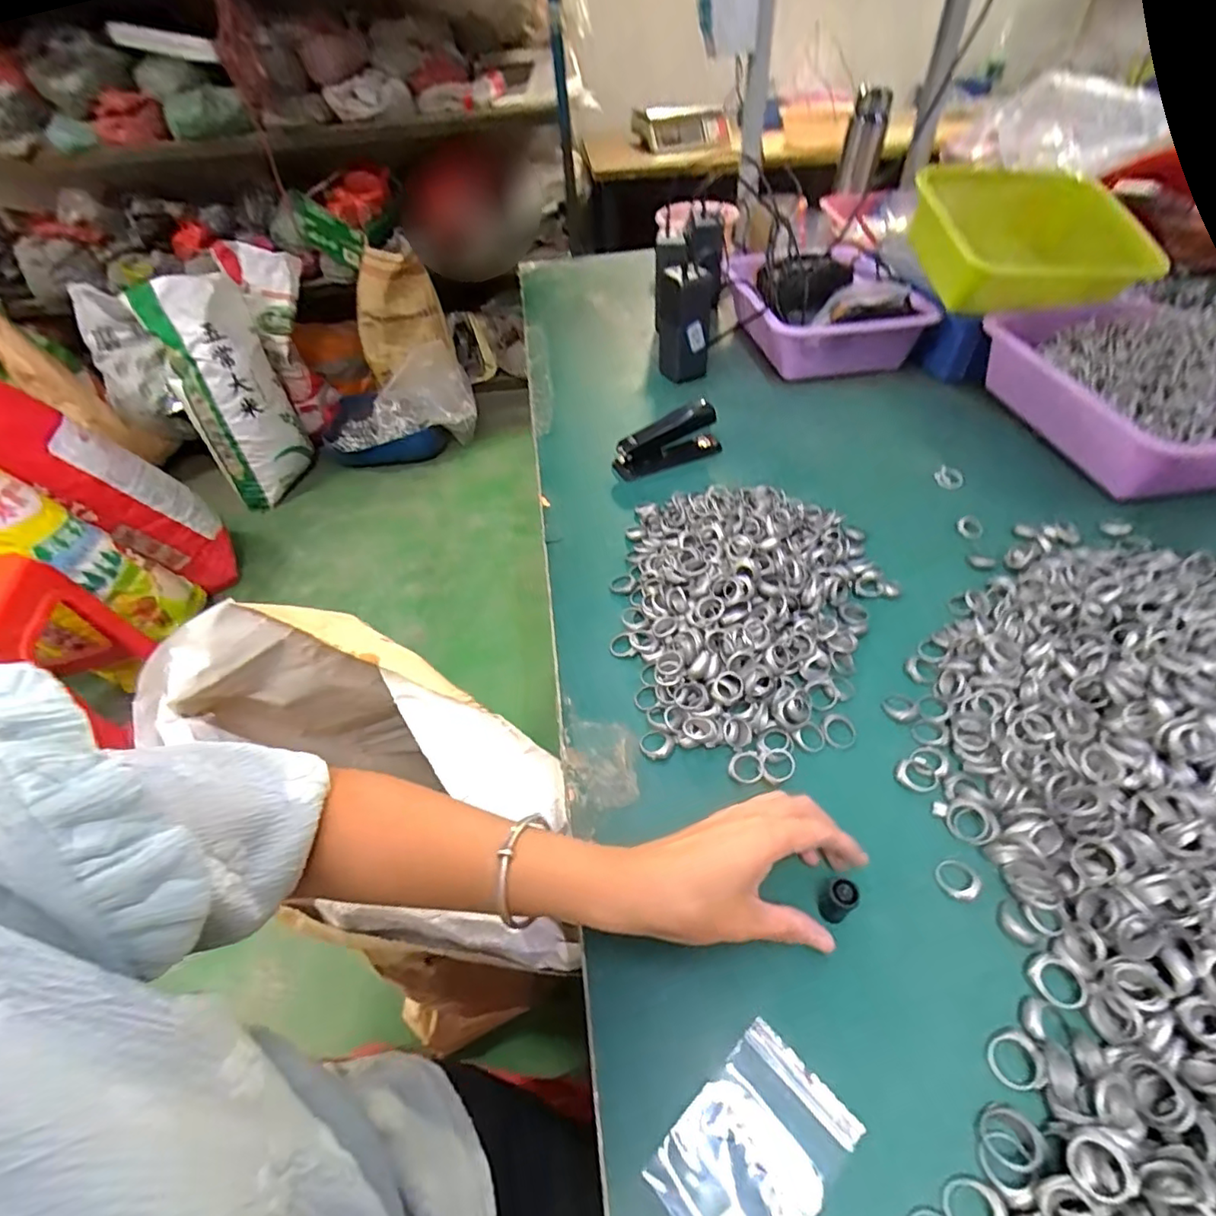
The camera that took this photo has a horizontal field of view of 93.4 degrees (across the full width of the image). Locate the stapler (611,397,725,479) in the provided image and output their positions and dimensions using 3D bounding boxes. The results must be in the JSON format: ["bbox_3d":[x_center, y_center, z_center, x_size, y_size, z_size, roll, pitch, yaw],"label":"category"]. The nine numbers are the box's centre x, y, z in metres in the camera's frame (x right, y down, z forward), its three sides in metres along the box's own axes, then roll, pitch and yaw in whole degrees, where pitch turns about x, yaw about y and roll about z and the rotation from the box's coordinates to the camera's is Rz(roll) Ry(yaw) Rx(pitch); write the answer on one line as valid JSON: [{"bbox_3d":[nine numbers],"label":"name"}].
[{"bbox_3d":[0.067,-0.187,0.642,0.121,0.052,0.032,-24,49,-16],"label":"stapler"}]

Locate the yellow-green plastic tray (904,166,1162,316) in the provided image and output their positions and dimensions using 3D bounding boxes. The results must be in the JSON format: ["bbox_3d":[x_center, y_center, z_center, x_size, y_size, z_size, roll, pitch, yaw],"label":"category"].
[{"bbox_3d":[0.517,-0.448,0.703,0.286,0.097,0.189,1,71,-5],"label":"yellow-green plastic tray"}]

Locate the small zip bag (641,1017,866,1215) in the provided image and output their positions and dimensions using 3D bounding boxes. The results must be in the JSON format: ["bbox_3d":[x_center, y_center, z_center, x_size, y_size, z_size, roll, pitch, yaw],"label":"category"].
[{"bbox_3d":[0.066,0.245,0.259,0.084,0.004,0.058,-36,53,-26],"label":"small zip bag"}]

